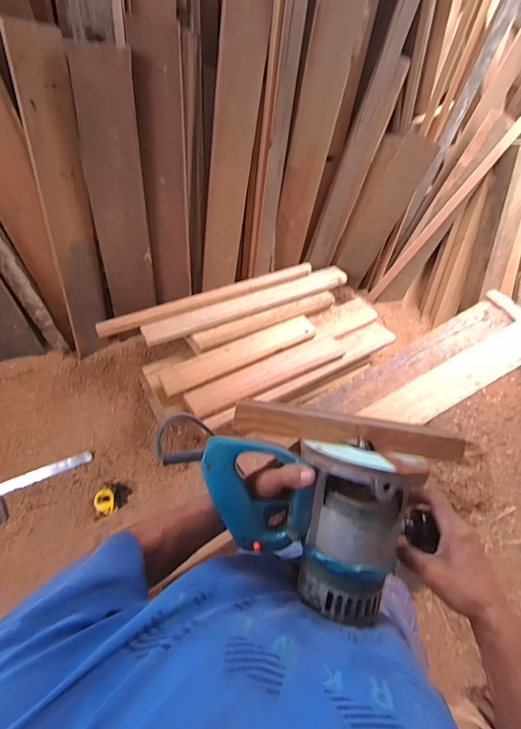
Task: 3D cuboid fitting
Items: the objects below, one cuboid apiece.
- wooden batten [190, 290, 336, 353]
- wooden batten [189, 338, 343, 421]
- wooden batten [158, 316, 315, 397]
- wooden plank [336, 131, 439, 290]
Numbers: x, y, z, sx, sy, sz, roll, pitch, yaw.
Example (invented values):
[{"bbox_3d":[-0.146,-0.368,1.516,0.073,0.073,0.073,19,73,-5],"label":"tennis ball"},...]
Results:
[{"bbox_3d":[0.029,-0.149,1.167,0.509,0.030,0.060,-21,64,-21],"label":"wooden batten"},{"bbox_3d":[0.035,0.028,1.052,0.521,0.022,0.096,-22,64,-23],"label":"wooden batten"},{"bbox_3d":[-0.053,-0.038,1.076,0.511,0.028,0.088,-23,64,-24],"label":"wooden batten"},{"bbox_3d":[0.429,-0.520,1.265,0.129,0.515,0.024,20,38,-7],"label":"wooden plank"}]

